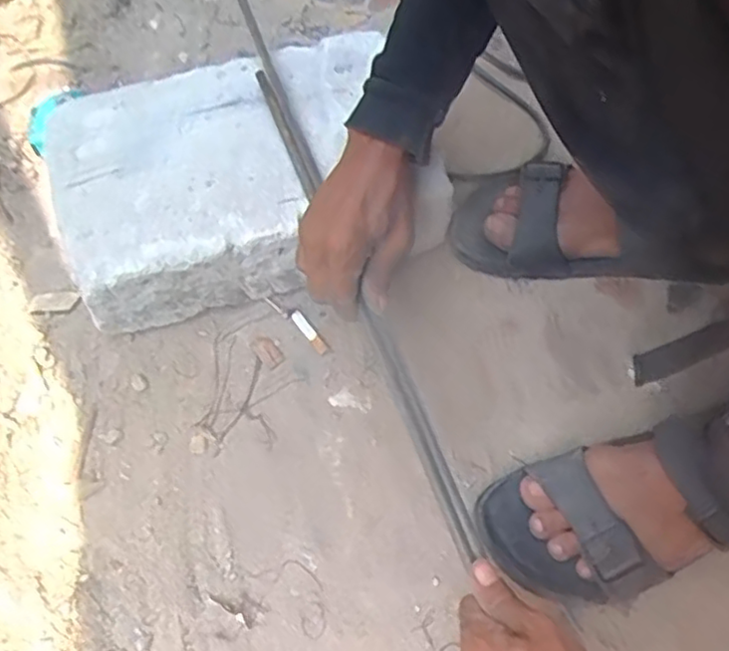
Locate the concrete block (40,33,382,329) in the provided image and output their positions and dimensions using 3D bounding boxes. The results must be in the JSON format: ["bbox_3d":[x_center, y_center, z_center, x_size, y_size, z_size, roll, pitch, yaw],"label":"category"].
[{"bbox_3d":[-0.120,-0.128,0.615,0.295,0.107,0.204,-14,67,-4],"label":"concrete block"}]

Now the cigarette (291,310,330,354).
[{"bbox_3d":[-0.049,0.006,0.604,0.011,0.009,0.047,-36,70,-14],"label":"cigarette"}]

